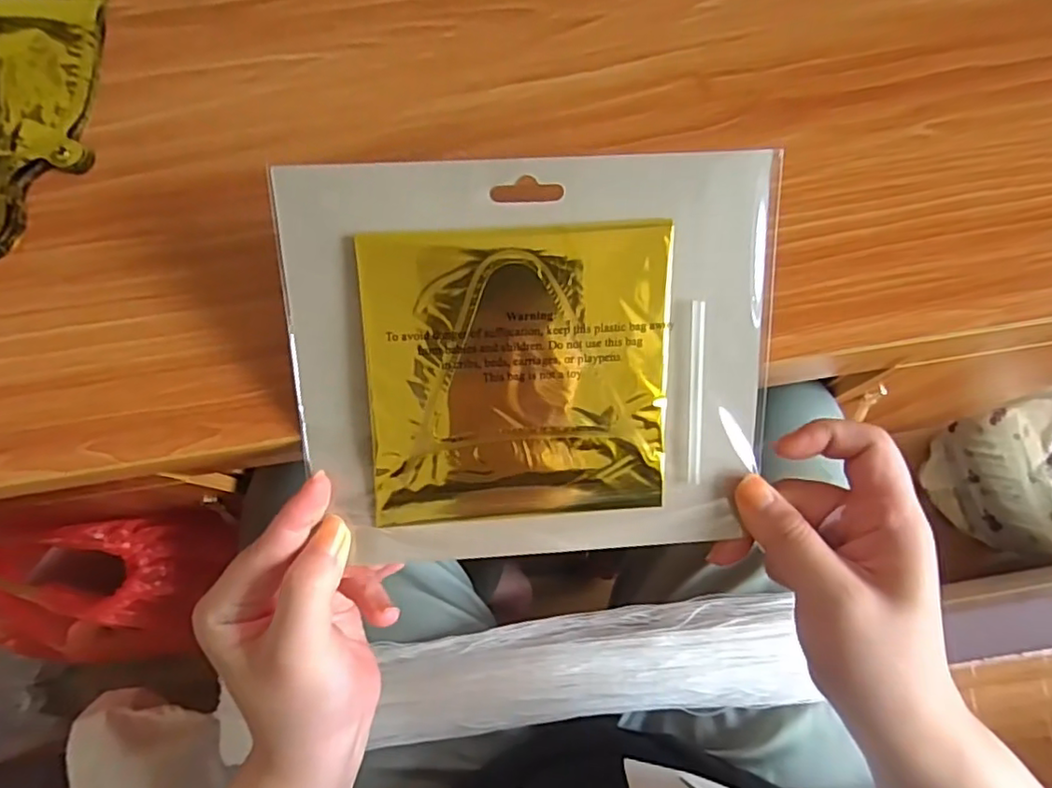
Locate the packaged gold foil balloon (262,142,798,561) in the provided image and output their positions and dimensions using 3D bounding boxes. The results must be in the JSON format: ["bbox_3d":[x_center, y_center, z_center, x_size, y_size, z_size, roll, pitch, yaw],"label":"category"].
[{"bbox_3d":[0.005,-0.009,0.255,0.191,0.011,0.162,-3,103,-3],"label":"packaged gold foil balloon"}]

